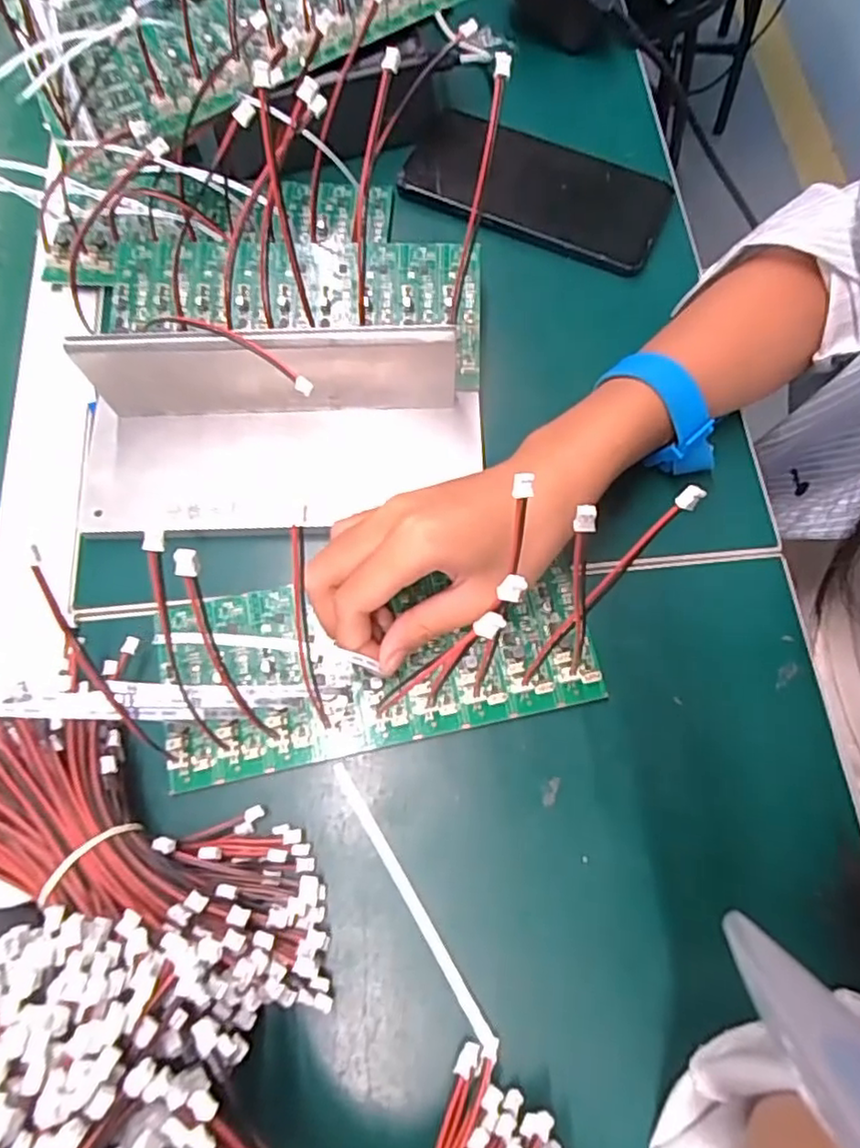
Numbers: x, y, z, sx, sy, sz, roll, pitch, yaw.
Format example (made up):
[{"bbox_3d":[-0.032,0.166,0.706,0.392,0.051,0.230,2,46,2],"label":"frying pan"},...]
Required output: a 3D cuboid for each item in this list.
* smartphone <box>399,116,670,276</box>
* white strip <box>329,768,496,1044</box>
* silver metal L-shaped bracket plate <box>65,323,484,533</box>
[{"bbox_3d":[0.063,-0.233,0.385,0.152,0.007,0.067,23,73,9],"label":"smartphone"},{"bbox_3d":[-0.009,0.134,0.269,0.006,0.008,0.121,-31,73,-9],"label":"white strip"},{"bbox_3d":[-0.075,-0.065,0.306,0.199,0.063,0.073,-2,72,-1],"label":"silver metal L-shaped bracket plate"}]

